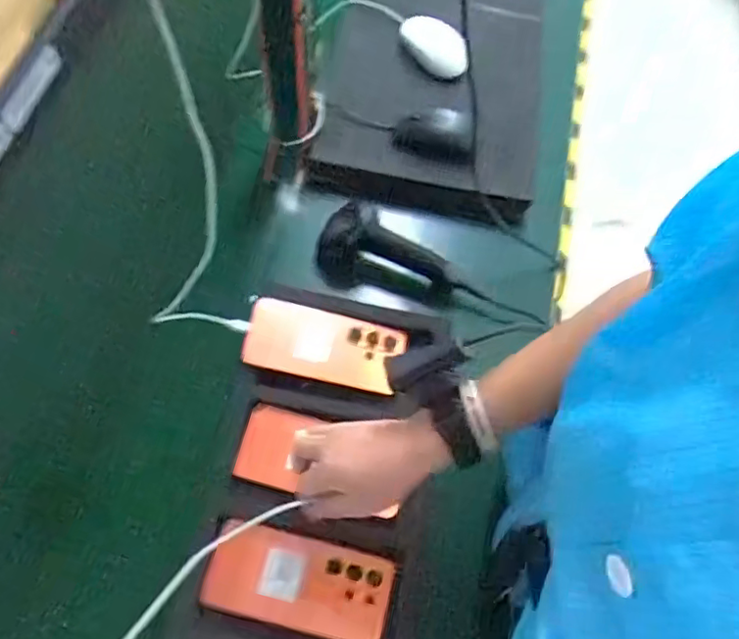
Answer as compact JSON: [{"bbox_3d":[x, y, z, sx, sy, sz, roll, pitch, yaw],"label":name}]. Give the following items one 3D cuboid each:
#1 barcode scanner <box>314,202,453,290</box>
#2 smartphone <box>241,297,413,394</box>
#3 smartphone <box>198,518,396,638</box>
[{"bbox_3d":[0.016,-0.068,0.708,0.159,0.088,0.075,27,67,9],"label":"barcode scanner"},{"bbox_3d":[-0.048,0.029,0.660,0.169,0.008,0.078,13,68,-9],"label":"smartphone"},{"bbox_3d":[-0.065,0.245,0.559,0.168,0.014,0.078,13,65,3],"label":"smartphone"}]

